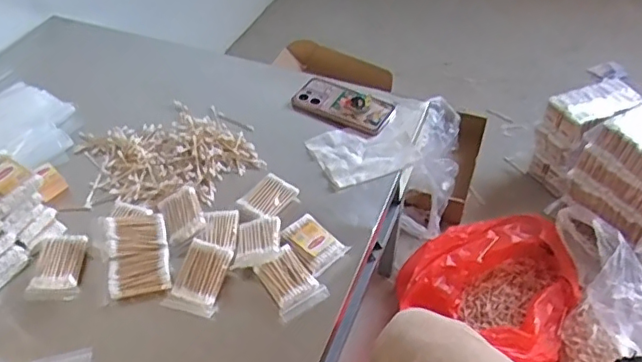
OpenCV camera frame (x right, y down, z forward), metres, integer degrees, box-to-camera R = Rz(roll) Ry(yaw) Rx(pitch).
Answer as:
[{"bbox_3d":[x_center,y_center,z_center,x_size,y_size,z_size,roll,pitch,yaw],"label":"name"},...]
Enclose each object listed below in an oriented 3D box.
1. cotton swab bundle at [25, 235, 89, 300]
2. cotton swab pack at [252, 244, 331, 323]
[{"bbox_3d":[-0.330,0.105,0.723,0.064,0.017,0.085,-6,46,-5],"label":"cotton swab bundle"},{"bbox_3d":[-0.038,0.122,0.701,0.060,0.014,0.079,-32,70,-18],"label":"cotton swab pack"}]

